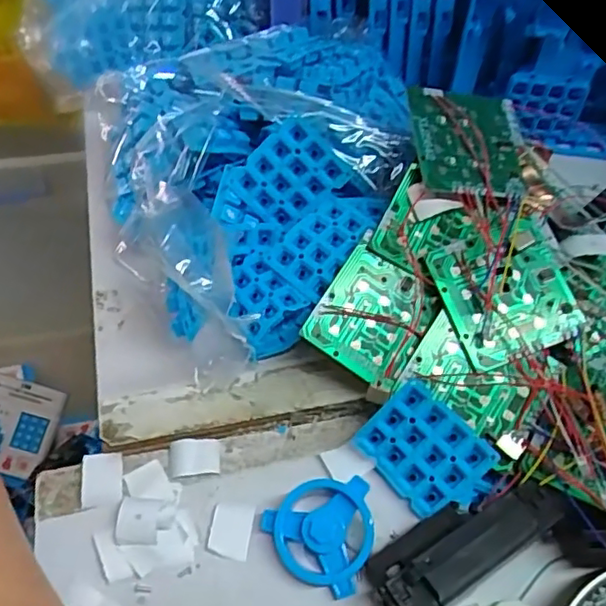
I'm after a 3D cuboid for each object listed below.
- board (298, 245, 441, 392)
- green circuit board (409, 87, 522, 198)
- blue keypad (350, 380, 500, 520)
[{"bbox_3d":[0.039,0.007,0.345,0.057,0.004,0.065,35,75,-1],"label":"board"},{"bbox_3d":[0.098,-0.093,0.366,0.070,0.005,0.069,5,67,-15],"label":"green circuit board"},{"bbox_3d":[0.063,0.078,0.326,0.060,0.006,0.050,44,101,15],"label":"blue keypad"}]

